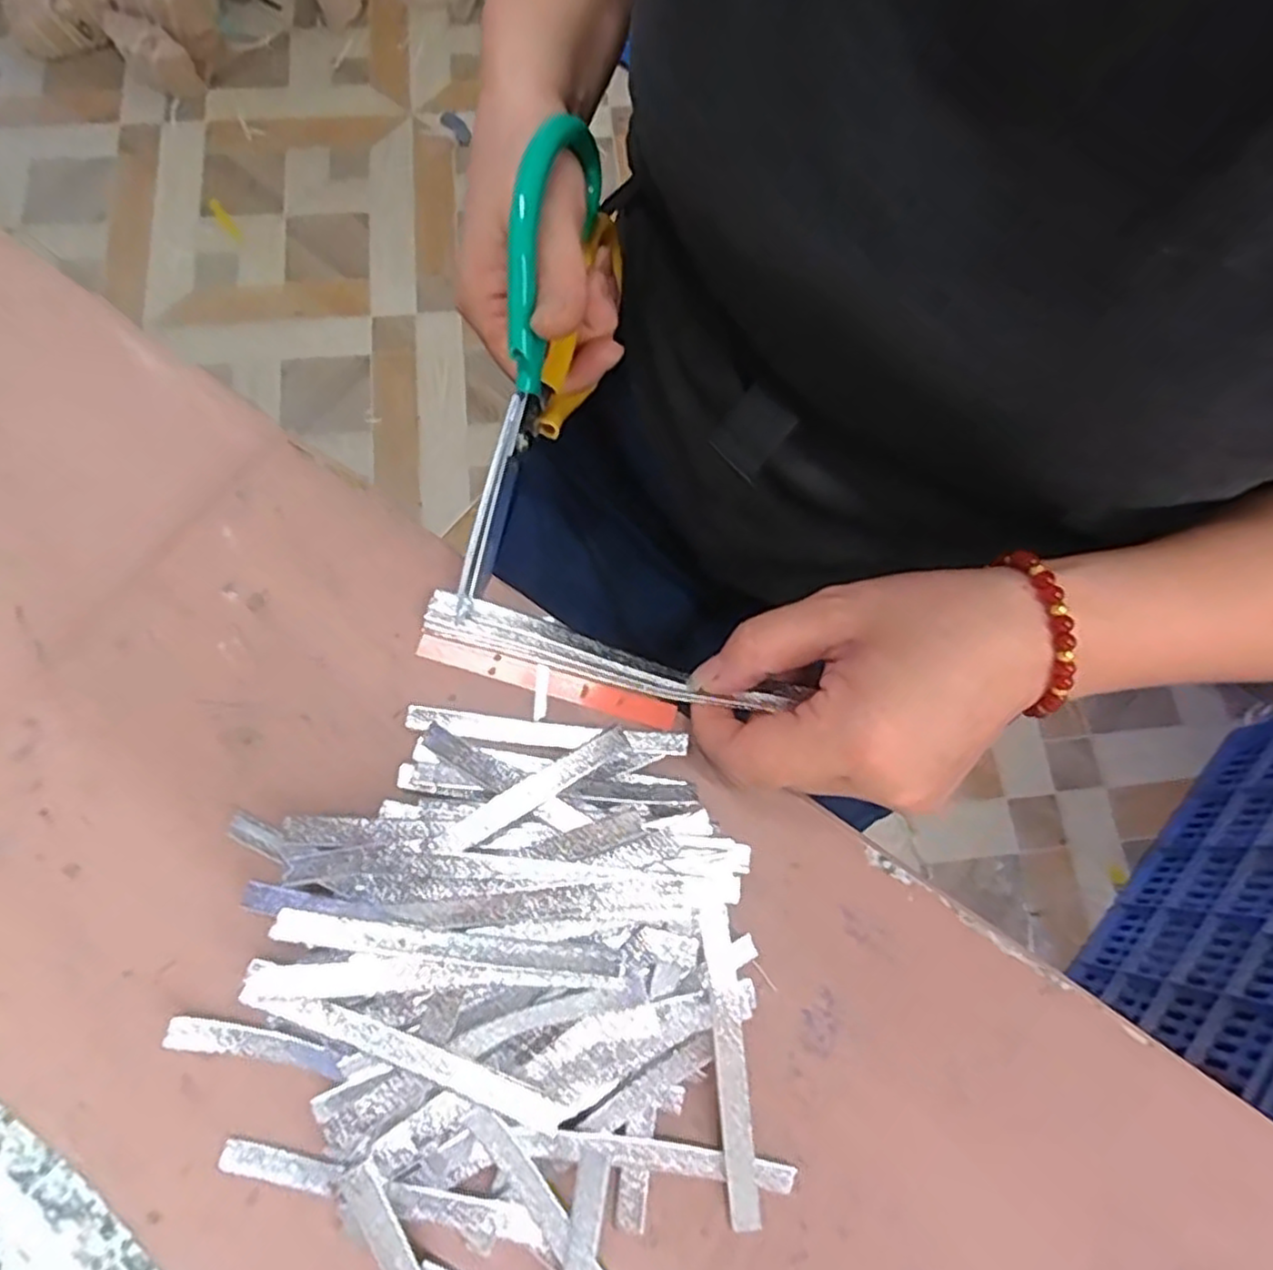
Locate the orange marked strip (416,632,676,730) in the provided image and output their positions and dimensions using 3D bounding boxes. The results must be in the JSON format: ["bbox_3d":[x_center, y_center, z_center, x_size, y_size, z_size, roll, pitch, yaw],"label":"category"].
[{"bbox_3d":[-0.035,0.017,0.272,0.099,0.005,0.011,16,72,4],"label":"orange marked strip"}]

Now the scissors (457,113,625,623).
[{"bbox_3d":[-0.039,-0.101,0.291,0.022,0.083,0.189,14,90,4],"label":"scissors"}]

